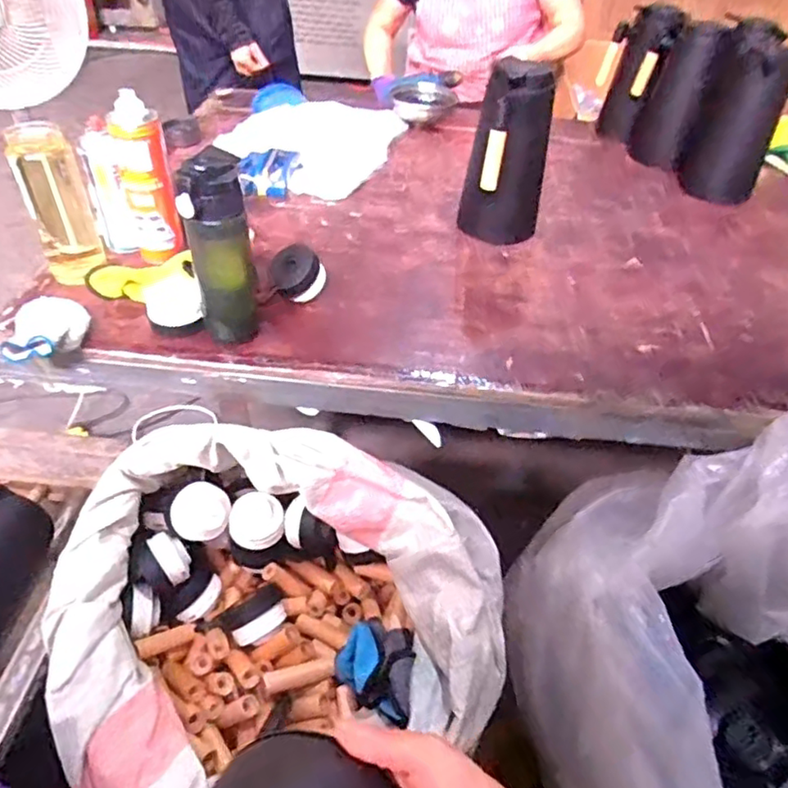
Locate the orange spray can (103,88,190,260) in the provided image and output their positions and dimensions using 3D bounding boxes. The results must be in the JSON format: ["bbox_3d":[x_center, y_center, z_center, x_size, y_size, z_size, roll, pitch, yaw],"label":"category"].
[{"bbox_3d":[-0.336,-0.287,0.837,0.063,0.208,0.072,-17,50,-21],"label":"orange spray can"}]

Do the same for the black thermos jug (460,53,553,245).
[{"bbox_3d":[0.175,-0.348,0.923,0.122,0.227,0.092,-13,48,-17],"label":"black thermos jug"}]

